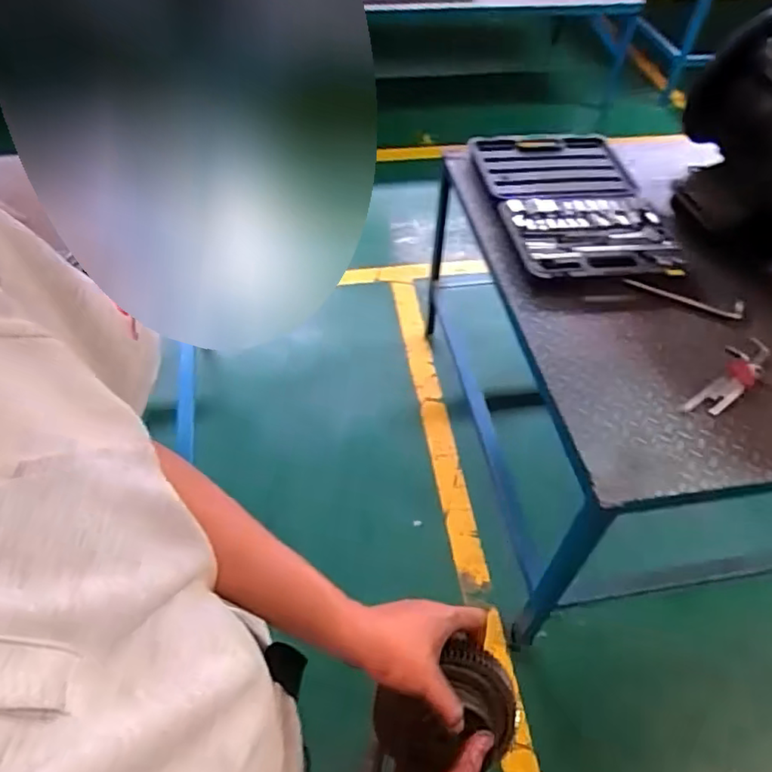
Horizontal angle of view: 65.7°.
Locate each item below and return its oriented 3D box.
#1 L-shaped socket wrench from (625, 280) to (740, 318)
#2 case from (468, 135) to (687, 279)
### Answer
[{"bbox_3d":[0.603,-0.180,1.214,0.235,0.011,0.033,15,50,12],"label":"L-shaped socket wrench"},{"bbox_3d":[0.432,-0.438,1.393,0.373,0.051,0.545,-4,49,-6],"label":"case"}]

